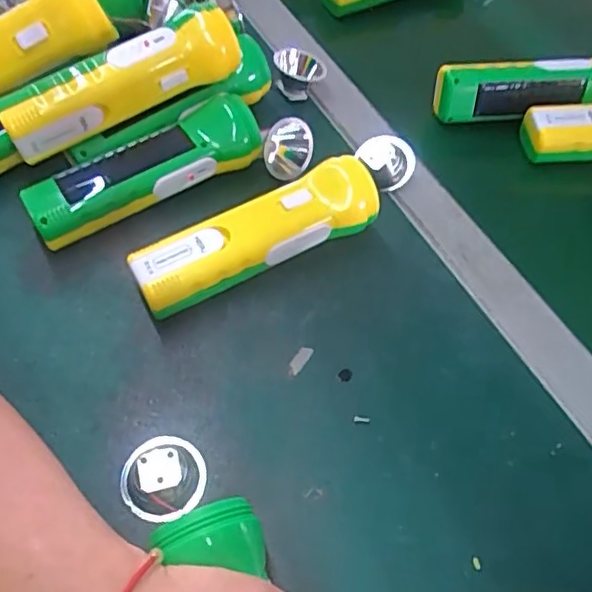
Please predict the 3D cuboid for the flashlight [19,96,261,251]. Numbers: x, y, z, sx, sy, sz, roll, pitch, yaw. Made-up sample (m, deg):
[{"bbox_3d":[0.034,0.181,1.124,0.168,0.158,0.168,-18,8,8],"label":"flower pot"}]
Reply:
[{"bbox_3d":[-0.104,-0.085,0.421,0.164,0.046,0.045,-27,62,-19],"label":"flashlight"}]

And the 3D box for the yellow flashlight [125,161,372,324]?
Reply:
[{"bbox_3d":[-0.024,-0.036,0.390,0.159,0.049,0.041,-26,61,-18],"label":"yellow flashlight"}]

